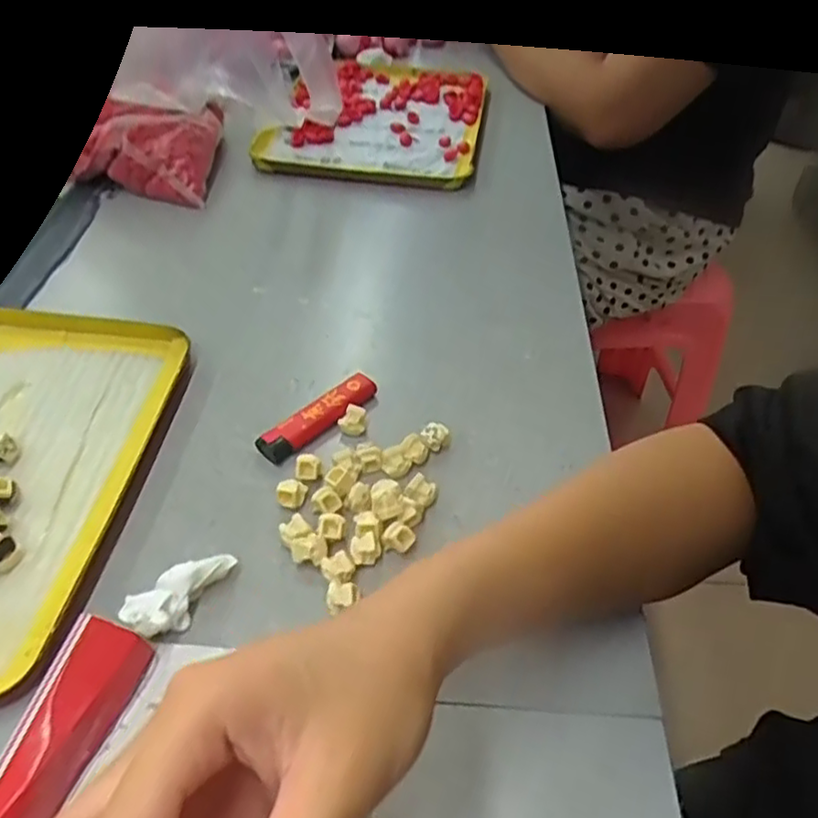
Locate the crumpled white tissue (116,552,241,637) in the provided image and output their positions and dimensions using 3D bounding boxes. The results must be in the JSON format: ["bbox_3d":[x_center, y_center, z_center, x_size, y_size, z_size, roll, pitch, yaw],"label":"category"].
[{"bbox_3d":[-0.104,0.083,0.313,0.023,0.018,0.053,33,54,26],"label":"crumpled white tissue"}]

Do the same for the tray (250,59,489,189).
[{"bbox_3d":[-0.025,-0.289,0.668,0.192,0.021,0.254,8,47,6],"label":"tray"}]

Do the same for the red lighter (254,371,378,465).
[{"bbox_3d":[-0.052,0.005,0.393,0.020,0.019,0.076,38,53,27],"label":"red lighter"}]

